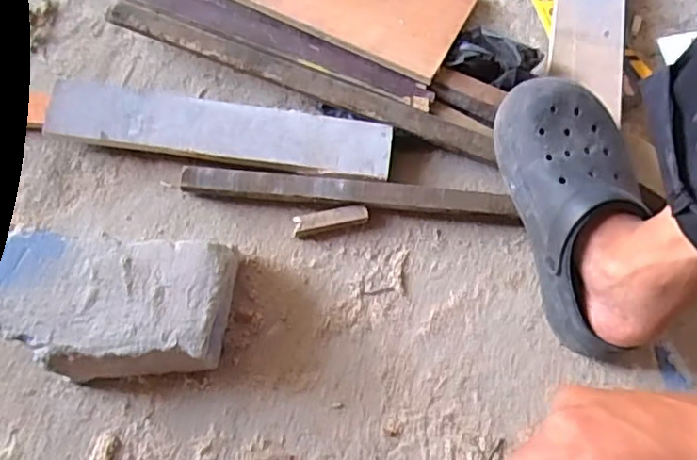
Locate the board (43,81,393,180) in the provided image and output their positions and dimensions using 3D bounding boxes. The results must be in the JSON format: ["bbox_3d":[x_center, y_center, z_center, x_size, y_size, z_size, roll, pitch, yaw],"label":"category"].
[{"bbox_3d":[-0.133,-0.106,0.647,0.353,0.014,0.063,7,82,-2],"label":"board"}]

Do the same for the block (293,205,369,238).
[{"bbox_3d":[-0.018,-0.011,0.635,0.079,0.022,0.018,-11,71,-6],"label":"block"}]

